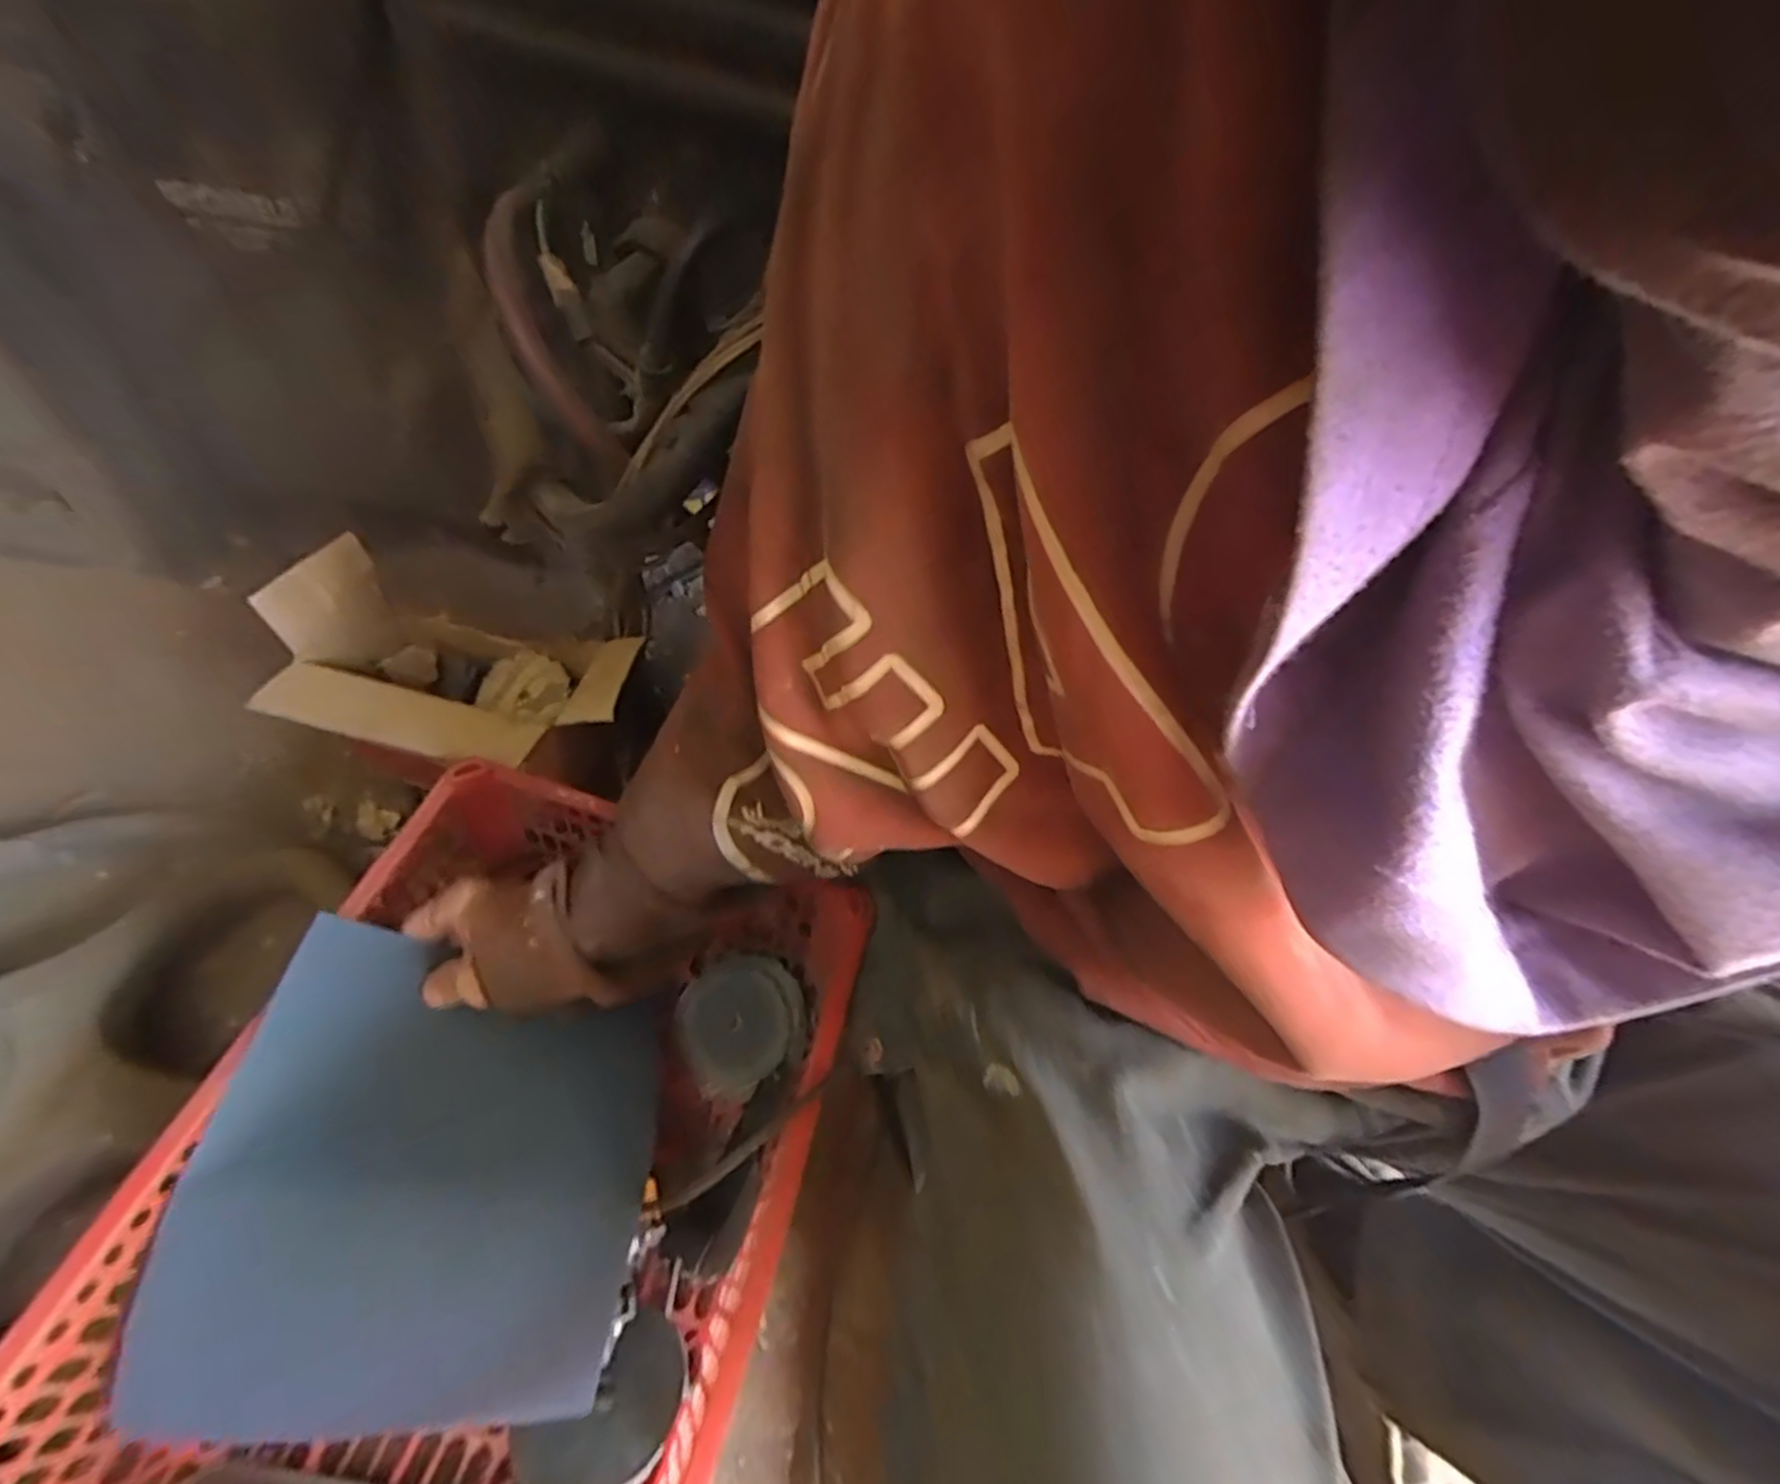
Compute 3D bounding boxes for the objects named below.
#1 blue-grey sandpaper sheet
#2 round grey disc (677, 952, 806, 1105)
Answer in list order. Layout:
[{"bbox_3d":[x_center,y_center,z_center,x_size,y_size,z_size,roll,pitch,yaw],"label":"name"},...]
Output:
[{"bbox_3d":[-0.251,0.241,0.420,0.218,0.054,0.227,16,59,-17],"label":"blue-grey sandpaper sheet"},{"bbox_3d":[-0.111,0.208,0.567,0.094,0.024,0.088,3,53,-4],"label":"round grey disc"}]

